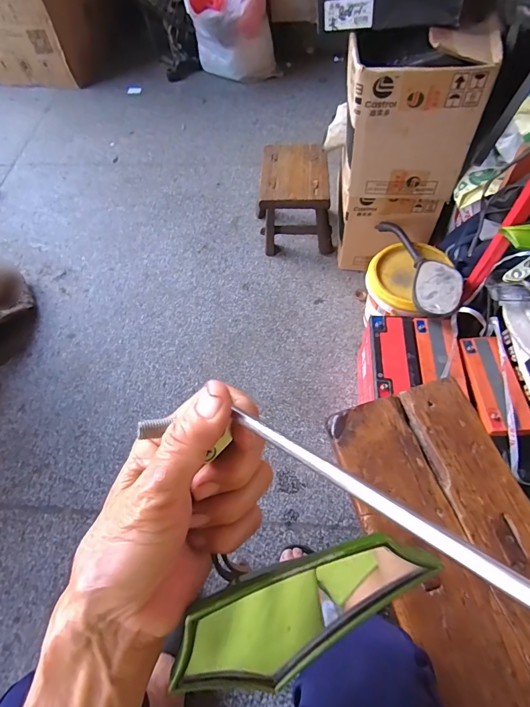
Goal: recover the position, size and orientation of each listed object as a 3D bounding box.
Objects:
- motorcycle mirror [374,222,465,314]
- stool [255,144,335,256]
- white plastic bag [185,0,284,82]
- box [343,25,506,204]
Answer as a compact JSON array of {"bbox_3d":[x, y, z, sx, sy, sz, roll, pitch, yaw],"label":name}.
[{"bbox_3d":[0.318,-0.186,0.765,0.094,0.049,0.286,-7,60,-2],"label":"motorcycle mirror"},{"bbox_3d":[0.082,-0.410,1.021,0.187,0.192,0.228,-4,60,0],"label":"stool"},{"bbox_3d":[-0.136,-1.258,1.441,0.308,0.343,0.246,-24,62,-11],"label":"white plastic bag"},{"bbox_3d":[0.261,-0.442,0.698,0.224,0.234,0.163,6,60,6],"label":"box"}]

